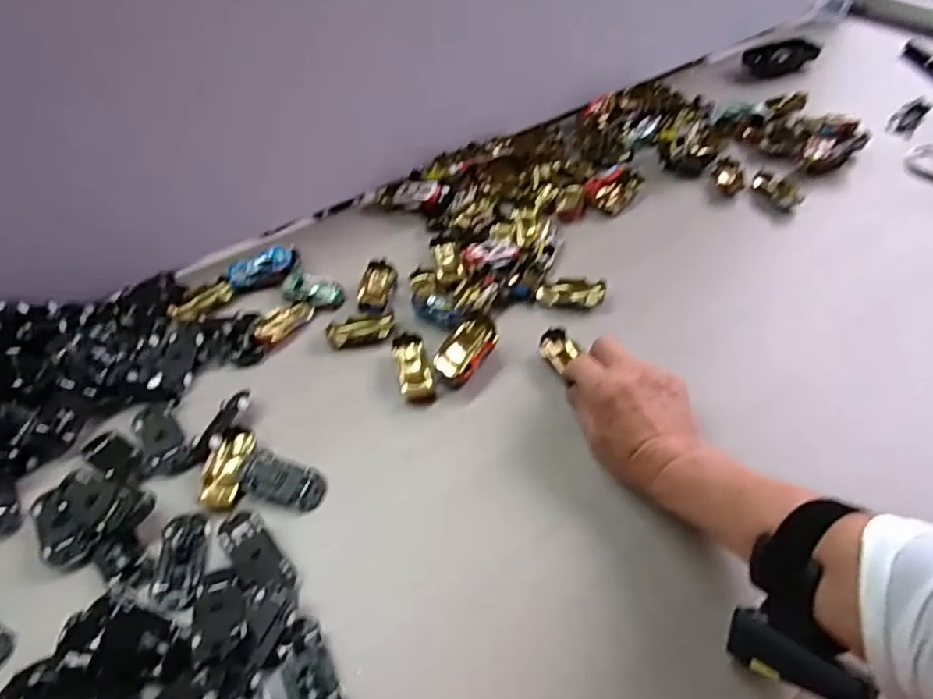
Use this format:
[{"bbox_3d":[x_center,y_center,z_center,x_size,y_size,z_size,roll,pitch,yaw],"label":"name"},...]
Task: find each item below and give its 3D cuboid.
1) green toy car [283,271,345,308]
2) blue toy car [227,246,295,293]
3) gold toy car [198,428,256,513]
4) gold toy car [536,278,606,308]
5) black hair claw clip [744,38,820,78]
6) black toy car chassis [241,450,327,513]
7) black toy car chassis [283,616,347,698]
[{"bbox_3d":[-0.151,-0.058,0.573,0.062,0.017,0.027,17,53,15],"label":"green toy car"},{"bbox_3d":[-0.206,-0.081,0.589,0.066,0.022,0.025,-18,53,-13],"label":"blue toy car"},{"bbox_3d":[-0.183,0.093,0.451,0.031,0.015,0.064,5,51,5],"label":"gold toy car"},{"bbox_3d":[0.099,-0.053,0.552,0.062,0.016,0.028,6,51,6],"label":"gold toy car"},{"bbox_3d":[0.443,-0.411,0.827,0.094,0.036,0.035,-5,51,-3],"label":"black hair claw clip"},{"bbox_3d":[-0.137,0.098,0.439,0.061,0.015,0.034,12,52,11],"label":"black toy car chassis"},{"bbox_3d":[-0.095,0.195,0.353,0.030,0.015,0.064,-24,54,-17],"label":"black toy car chassis"}]

